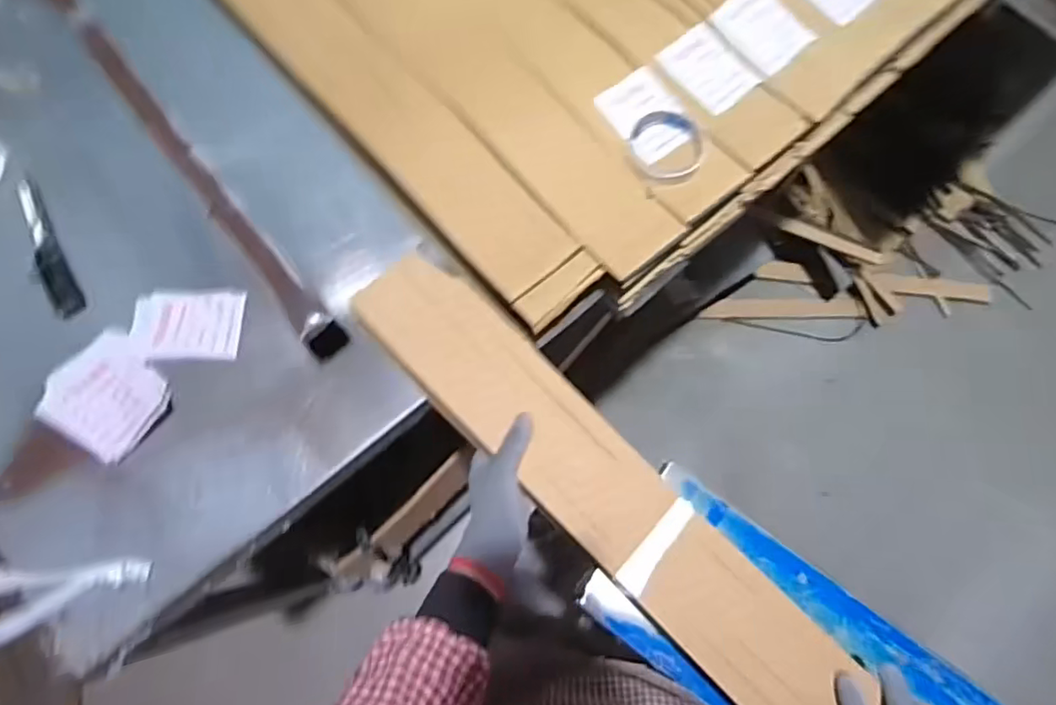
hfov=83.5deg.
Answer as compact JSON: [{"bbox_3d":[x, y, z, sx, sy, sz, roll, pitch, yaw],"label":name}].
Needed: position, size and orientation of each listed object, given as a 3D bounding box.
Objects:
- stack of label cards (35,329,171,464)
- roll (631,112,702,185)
[{"bbox_3d":[-0.459,0.044,0.644,0.115,0.015,0.115,29,74,7],"label":"stack of label cards"},{"bbox_3d":[0.156,-0.233,0.668,0.081,0.013,0.087,0,74,0],"label":"roll"}]

